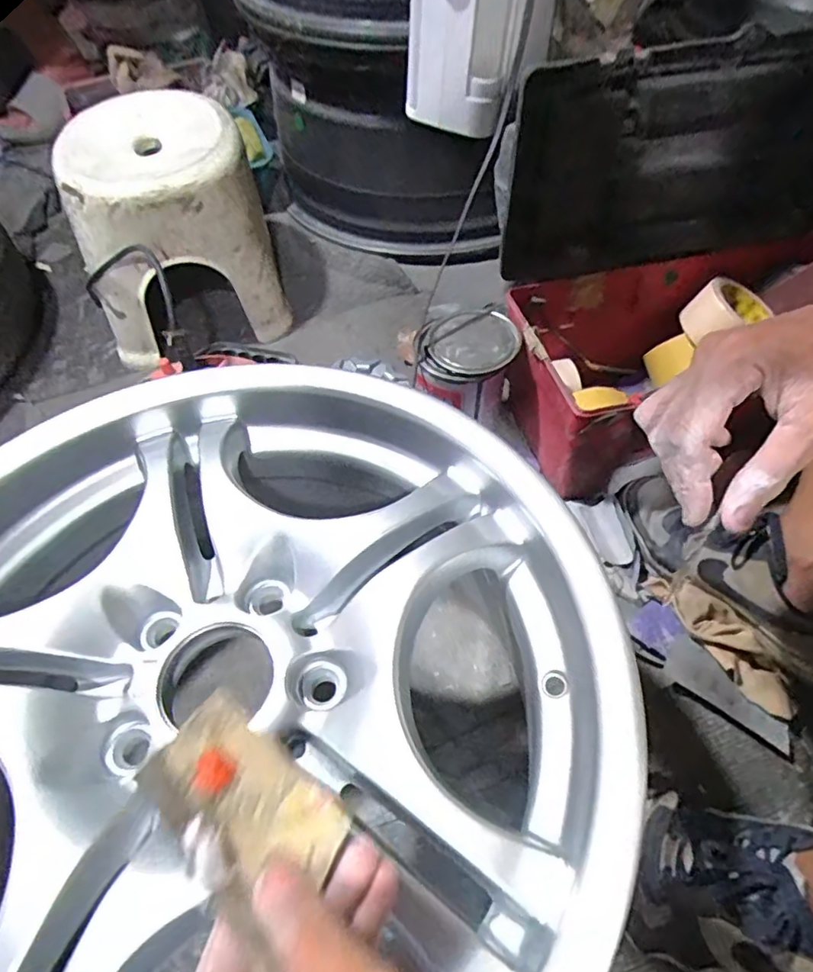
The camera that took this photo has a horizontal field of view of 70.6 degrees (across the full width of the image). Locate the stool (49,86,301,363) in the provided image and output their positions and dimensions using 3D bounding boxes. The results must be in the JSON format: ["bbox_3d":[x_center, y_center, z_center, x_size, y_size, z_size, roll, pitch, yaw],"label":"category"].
[{"bbox_3d":[-0.310,-0.341,0.768,0.222,0.226,0.248,-18,56,-11],"label":"stool"}]

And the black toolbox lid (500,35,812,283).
[{"bbox_3d":[0.282,-0.329,0.584,0.379,0.194,0.025,-13,46,-7],"label":"black toolbox lid"}]

